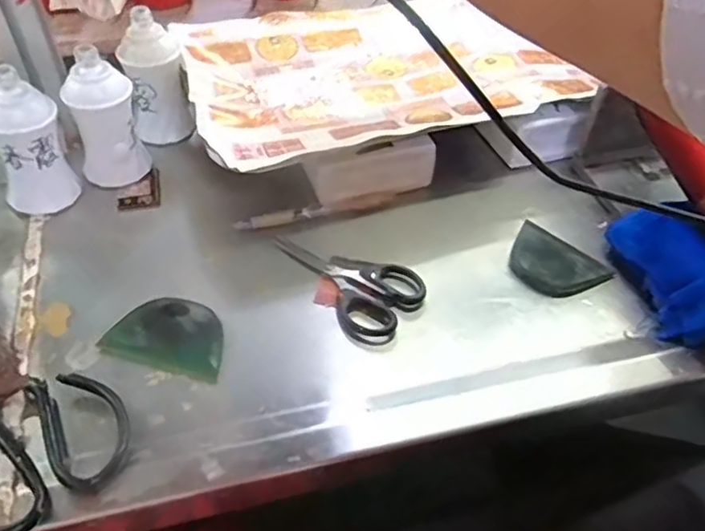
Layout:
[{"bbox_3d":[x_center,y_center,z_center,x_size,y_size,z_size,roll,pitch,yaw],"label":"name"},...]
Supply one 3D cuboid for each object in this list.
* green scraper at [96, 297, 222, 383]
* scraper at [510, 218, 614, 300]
[{"bbox_3d":[-0.134,0.048,0.462,0.088,0.004,0.058,15,50,7],"label":"green scraper"},{"bbox_3d":[0.164,-0.004,0.520,0.065,0.013,0.082,-33,60,-29],"label":"scraper"}]

